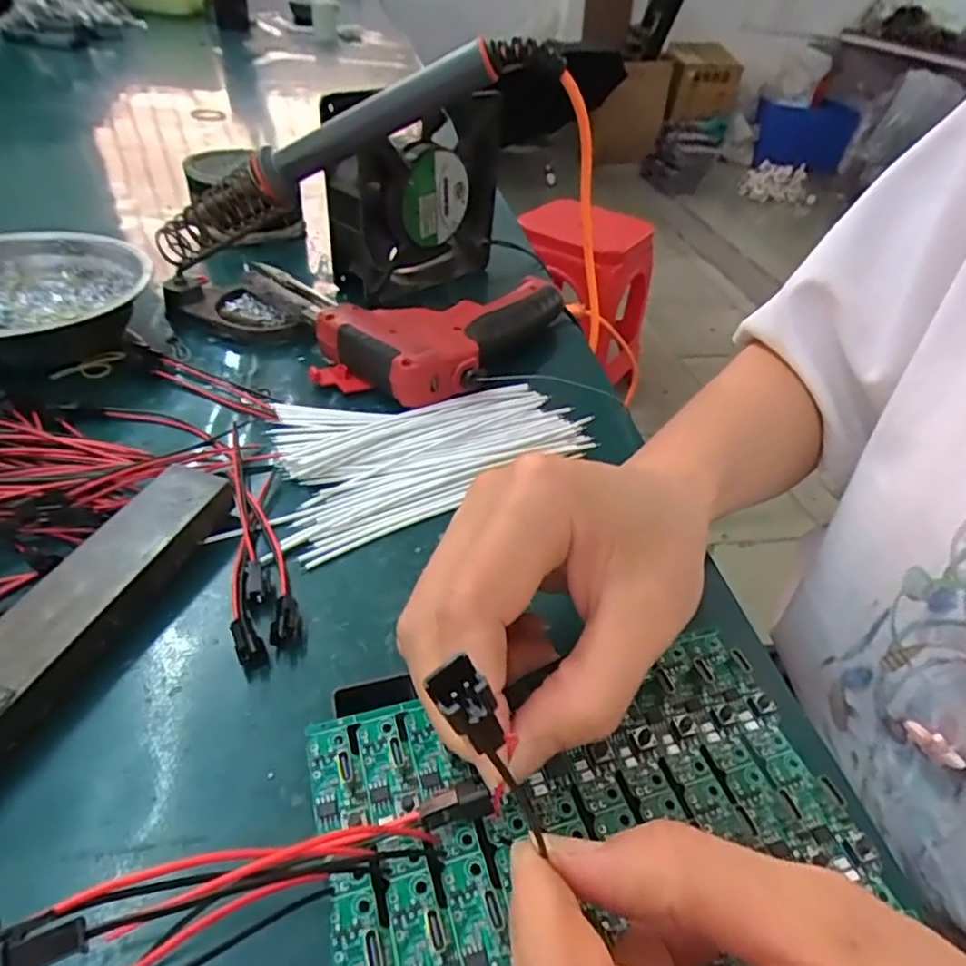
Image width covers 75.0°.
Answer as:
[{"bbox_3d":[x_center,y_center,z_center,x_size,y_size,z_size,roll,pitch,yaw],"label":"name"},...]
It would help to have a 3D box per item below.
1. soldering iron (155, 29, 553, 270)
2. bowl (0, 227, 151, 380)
[{"bbox_3d":[-0.084,-0.170,0.325,0.253,0.029,0.021,-14,35,25],"label":"soldering iron"},{"bbox_3d":[-0.263,-0.111,0.364,0.123,0.034,0.139,-21,49,-29],"label":"bowl"}]

